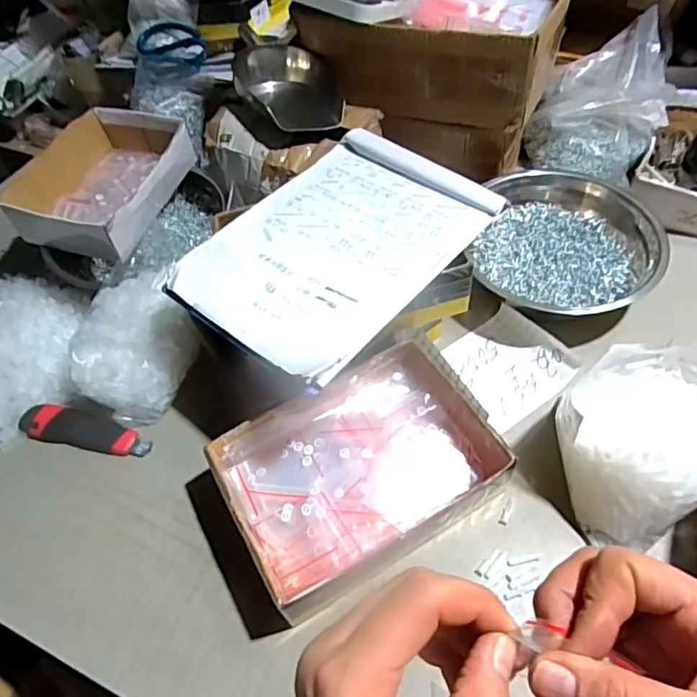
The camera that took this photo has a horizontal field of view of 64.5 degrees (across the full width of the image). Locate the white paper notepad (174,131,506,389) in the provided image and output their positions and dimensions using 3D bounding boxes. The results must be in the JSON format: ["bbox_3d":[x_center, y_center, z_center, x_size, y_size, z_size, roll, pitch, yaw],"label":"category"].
[{"bbox_3d":[-0.012,-0.113,0.574,0.221,0.014,0.298,33,63,25],"label":"white paper notepad"}]

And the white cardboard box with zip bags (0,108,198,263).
[{"bbox_3d":[-0.336,-0.235,0.765,0.188,0.061,0.243,13,56,14],"label":"white cardboard box with zip bags"}]

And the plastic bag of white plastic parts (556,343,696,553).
[{"bbox_3d":[0.286,0.081,0.536,0.197,0.113,0.159,-35,59,-19],"label":"plastic bag of white plastic parts"}]

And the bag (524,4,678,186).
[{"bbox_3d":[0.365,-0.360,0.801,0.177,0.139,0.193,19,58,18],"label":"bag"}]

